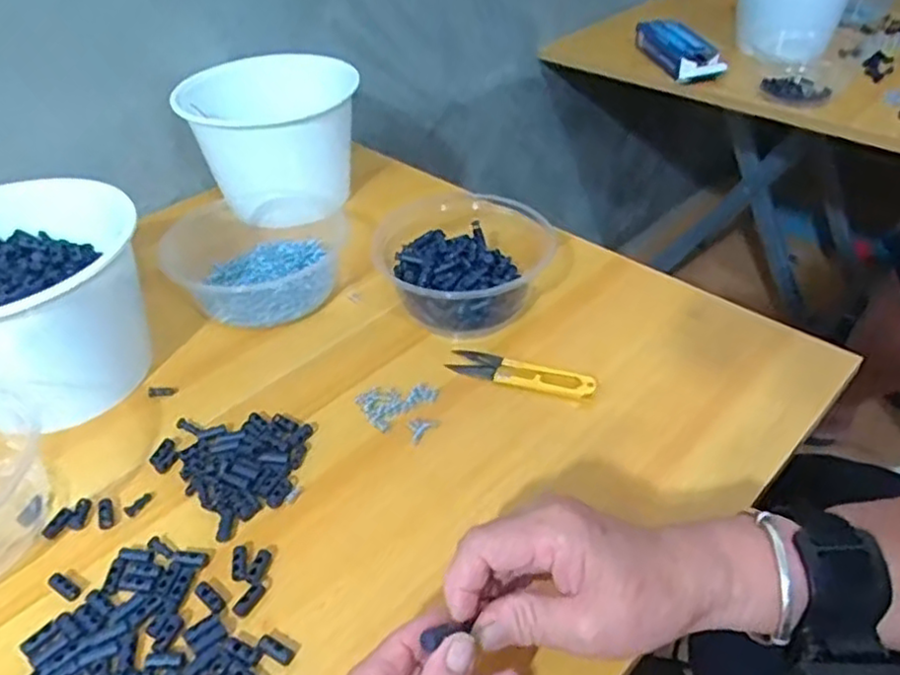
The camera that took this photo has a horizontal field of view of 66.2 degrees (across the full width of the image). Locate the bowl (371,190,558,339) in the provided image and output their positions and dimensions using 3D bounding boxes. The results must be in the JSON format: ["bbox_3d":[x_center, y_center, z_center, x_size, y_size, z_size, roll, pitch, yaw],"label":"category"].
[{"bbox_3d":[0.014,-0.061,0.538,0.128,0.061,0.127,-1,41,1],"label":"bowl"}]

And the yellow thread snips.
[{"bbox_3d":[0.048,0.024,0.476,0.103,0.008,0.023,14,43,18],"label":"yellow thread snips"}]

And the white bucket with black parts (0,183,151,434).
[{"bbox_3d":[-0.283,-0.018,0.465,0.144,0.111,0.135,-1,41,1],"label":"white bucket with black parts"}]

